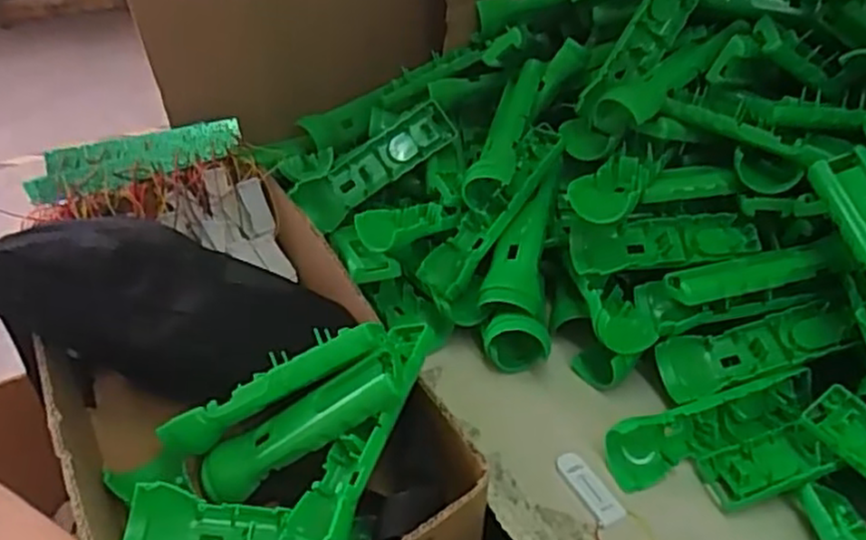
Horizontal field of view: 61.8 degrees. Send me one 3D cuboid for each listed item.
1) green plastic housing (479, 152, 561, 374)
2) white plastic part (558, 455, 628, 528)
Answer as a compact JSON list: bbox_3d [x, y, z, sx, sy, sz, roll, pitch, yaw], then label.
[{"bbox_3d":[0.073,-0.004,0.587,0.054,0.048,0.165,8,79,8],"label":"green plastic housing"},{"bbox_3d":[0.108,0.151,0.502,0.020,0.005,0.058,-19,45,-22],"label":"white plastic part"}]

